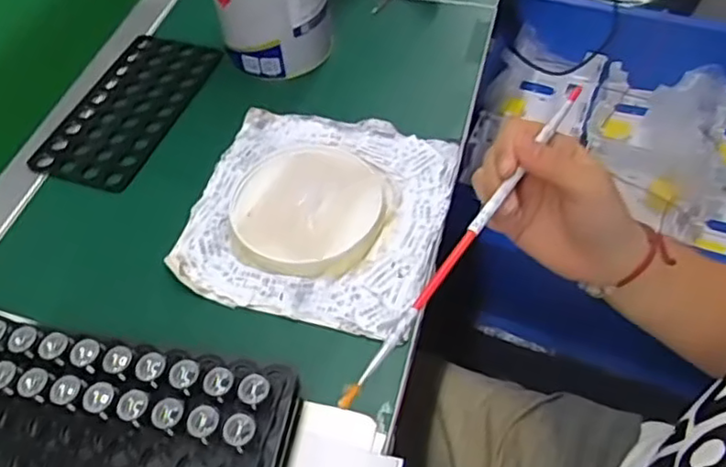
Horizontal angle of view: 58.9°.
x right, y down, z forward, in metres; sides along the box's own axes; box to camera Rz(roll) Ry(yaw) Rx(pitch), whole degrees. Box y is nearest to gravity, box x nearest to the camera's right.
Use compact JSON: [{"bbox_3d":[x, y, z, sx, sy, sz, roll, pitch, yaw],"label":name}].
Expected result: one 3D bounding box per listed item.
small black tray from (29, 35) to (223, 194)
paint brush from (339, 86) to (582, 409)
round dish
[{"bbox_3d":[-0.222,-0.121,0.611,0.103,0.006,0.193,12,55,12],"label":"small black tray"},{"bbox_3d":[0.064,-0.003,0.359,0.009,0.009,0.247,29,63,23],"label":"paint brush"},{"bbox_3d":[-0.043,-0.023,0.510,0.115,0.018,0.126,-2,53,2],"label":"round dish"}]

